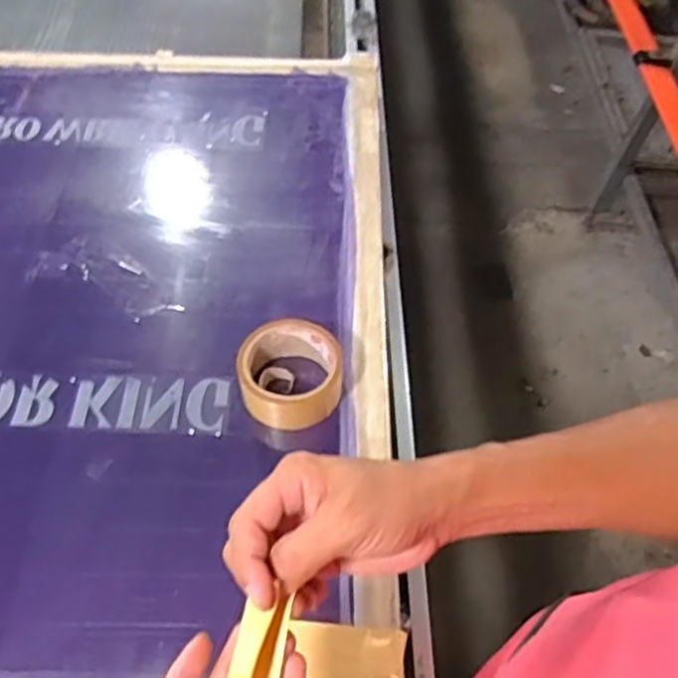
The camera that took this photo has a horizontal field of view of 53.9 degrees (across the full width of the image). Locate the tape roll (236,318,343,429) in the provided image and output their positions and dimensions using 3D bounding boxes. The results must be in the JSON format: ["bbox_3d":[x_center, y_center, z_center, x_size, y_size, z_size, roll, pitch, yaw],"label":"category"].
[{"bbox_3d":[-0.044,0.034,0.624,0.094,0.052,0.091,3,55,-5],"label":"tape roll"}]

